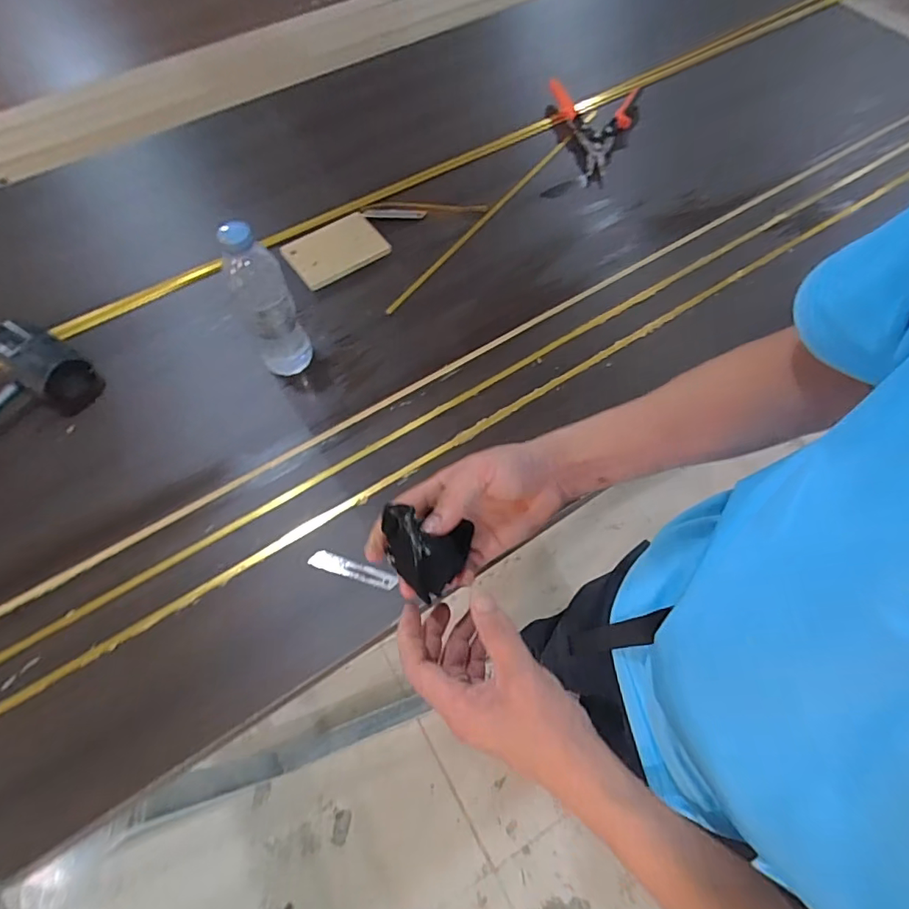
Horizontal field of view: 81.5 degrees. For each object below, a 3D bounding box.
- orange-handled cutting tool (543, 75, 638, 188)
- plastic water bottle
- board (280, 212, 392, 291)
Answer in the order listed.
[{"bbox_3d":[0.231,-0.589,0.917,0.146,0.066,0.251,16,65,8],"label":"orange-handled cutting tool"},{"bbox_3d":[-0.227,-0.178,0.635,0.065,0.196,0.062,-22,66,-11],"label":"plastic water bottle"},{"bbox_3d":[-0.183,-0.316,0.805,0.143,0.010,0.105,-30,67,-14],"label":"board"}]

